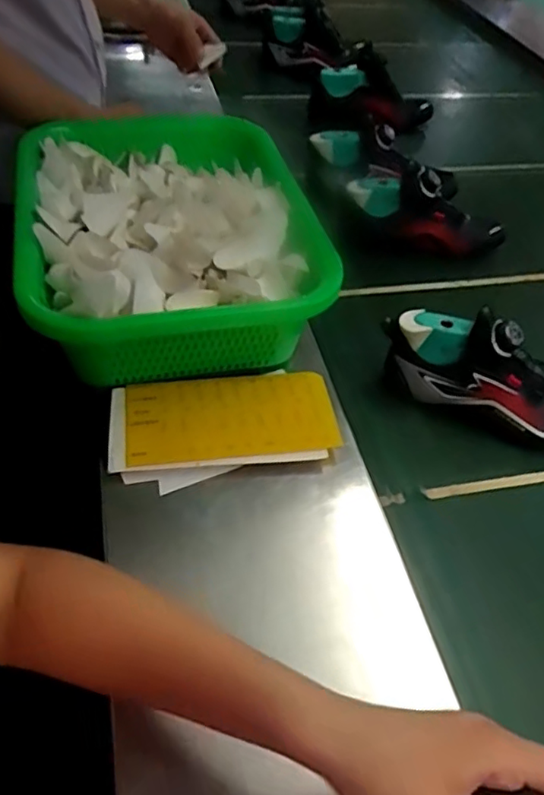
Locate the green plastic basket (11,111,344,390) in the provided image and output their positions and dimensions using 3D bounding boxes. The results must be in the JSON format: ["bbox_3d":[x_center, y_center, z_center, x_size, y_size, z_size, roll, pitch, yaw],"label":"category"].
[{"bbox_3d":[-0.108,-0.166,0.663,0.283,0.122,0.382,-3,51,-19],"label":"green plastic basket"}]

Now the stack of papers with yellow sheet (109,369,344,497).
[{"bbox_3d":[-0.045,0.024,0.571,0.208,0.021,0.112,-9,49,-15],"label":"stack of papers with yellow sheet"}]

